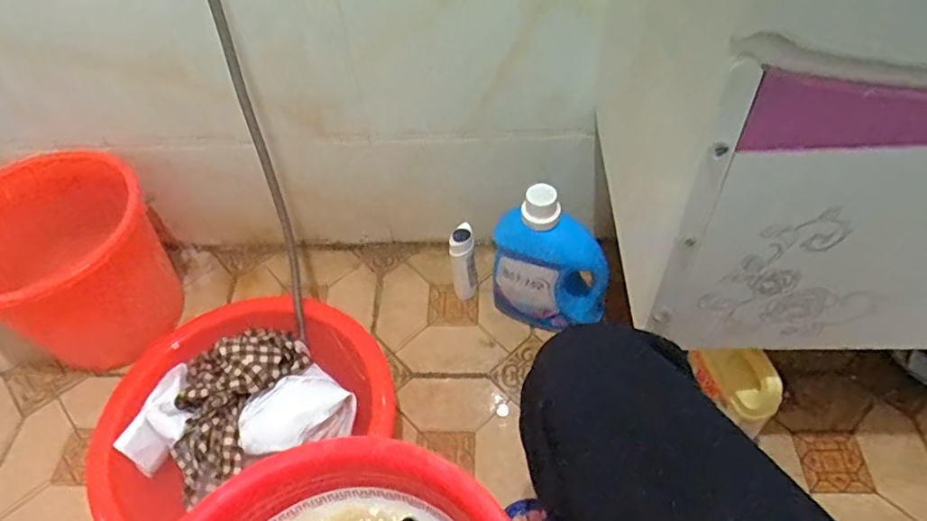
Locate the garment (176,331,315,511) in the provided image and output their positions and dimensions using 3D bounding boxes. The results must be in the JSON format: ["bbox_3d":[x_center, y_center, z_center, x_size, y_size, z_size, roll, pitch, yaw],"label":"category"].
[{"bbox_3d":[-0.369,0.208,0.896,0.172,0.070,0.283,16,53,15],"label":"garment"}]

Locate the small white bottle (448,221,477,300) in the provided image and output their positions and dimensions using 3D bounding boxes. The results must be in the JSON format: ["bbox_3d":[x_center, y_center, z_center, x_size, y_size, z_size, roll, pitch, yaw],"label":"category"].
[{"bbox_3d":[0.001,0.004,1.088,0.044,0.165,0.050,-6,51,-2],"label":"small white bottle"}]

